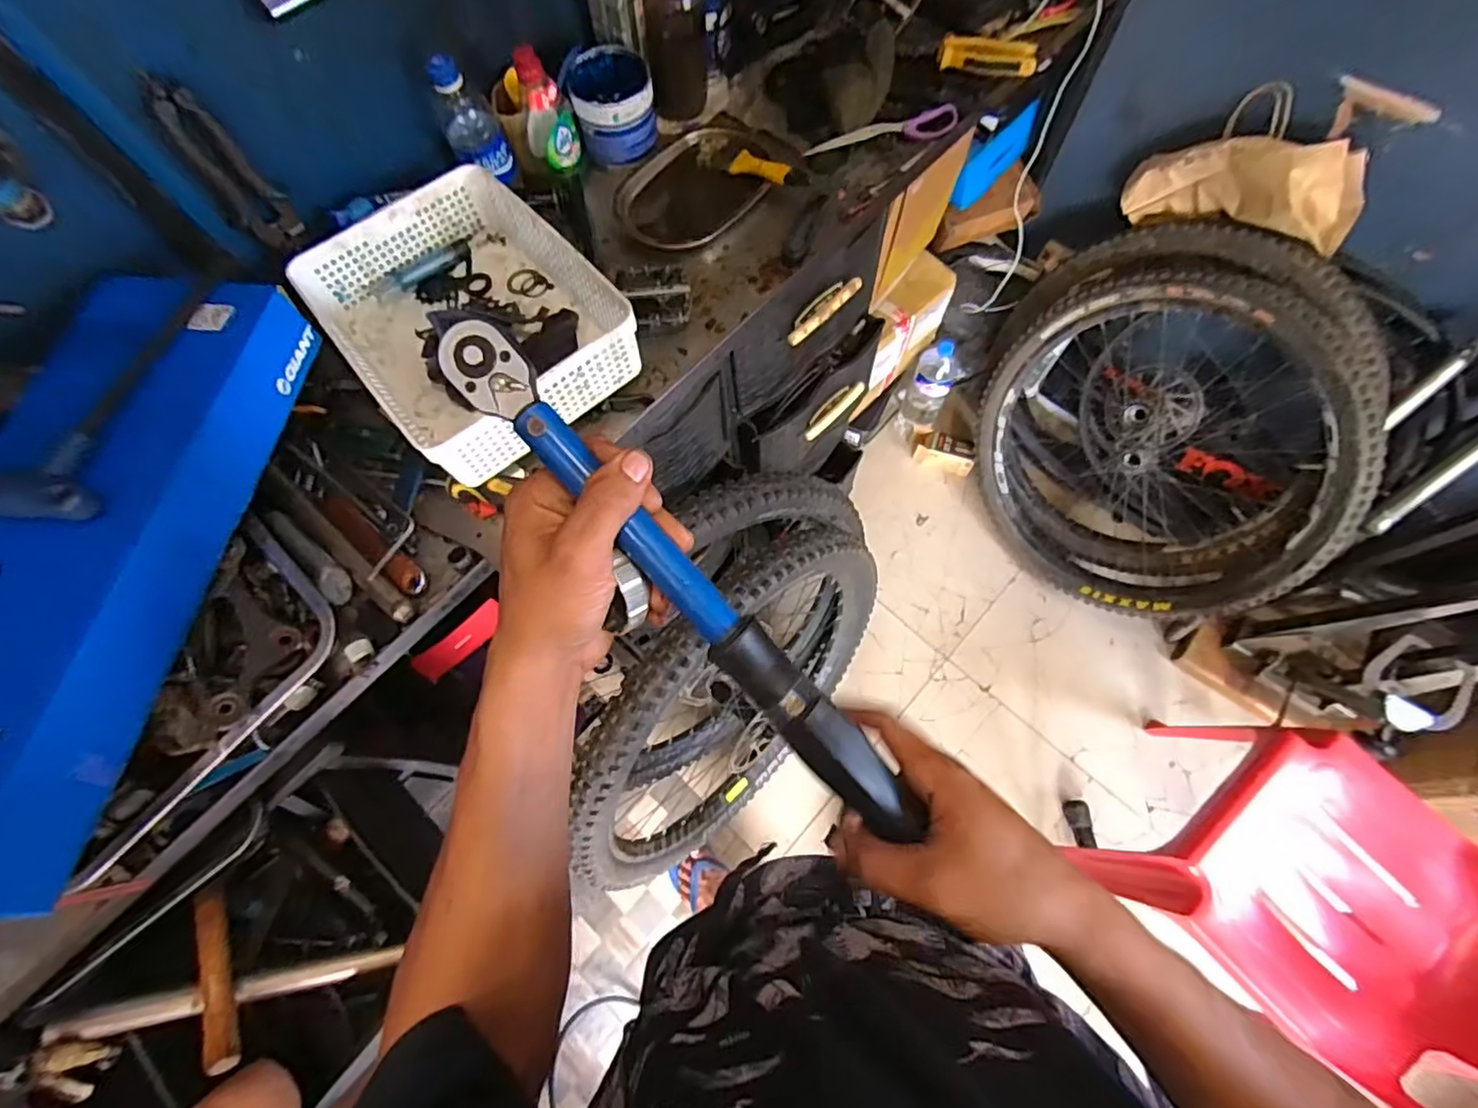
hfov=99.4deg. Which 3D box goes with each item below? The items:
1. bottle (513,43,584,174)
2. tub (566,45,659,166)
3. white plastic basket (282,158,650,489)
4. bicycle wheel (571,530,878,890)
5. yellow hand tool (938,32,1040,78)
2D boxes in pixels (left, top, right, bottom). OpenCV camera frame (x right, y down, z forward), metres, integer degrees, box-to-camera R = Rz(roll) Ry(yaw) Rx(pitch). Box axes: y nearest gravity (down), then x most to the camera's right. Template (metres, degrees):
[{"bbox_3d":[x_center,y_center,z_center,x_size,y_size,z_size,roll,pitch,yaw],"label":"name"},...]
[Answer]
[{"bbox_3d":[-0.225,-0.518,0.732,0.061,0.127,0.052,-17,70,-4],"label":"bottle"},{"bbox_3d":[-0.157,-0.561,0.786,0.101,0.075,0.109,-11,70,-1],"label":"tub"},{"bbox_3d":[-0.286,-0.251,0.678,0.240,0.090,0.323,-40,73,-11],"label":"white plastic basket"},{"bbox_3d":[0.019,0.267,1.055,0.077,0.677,0.650,35,79,31],"label":"bicycle wheel"},{"bbox_3d":[0.325,-0.651,0.817,0.124,0.026,0.036,7,71,5],"label":"yellow hand tool"}]

